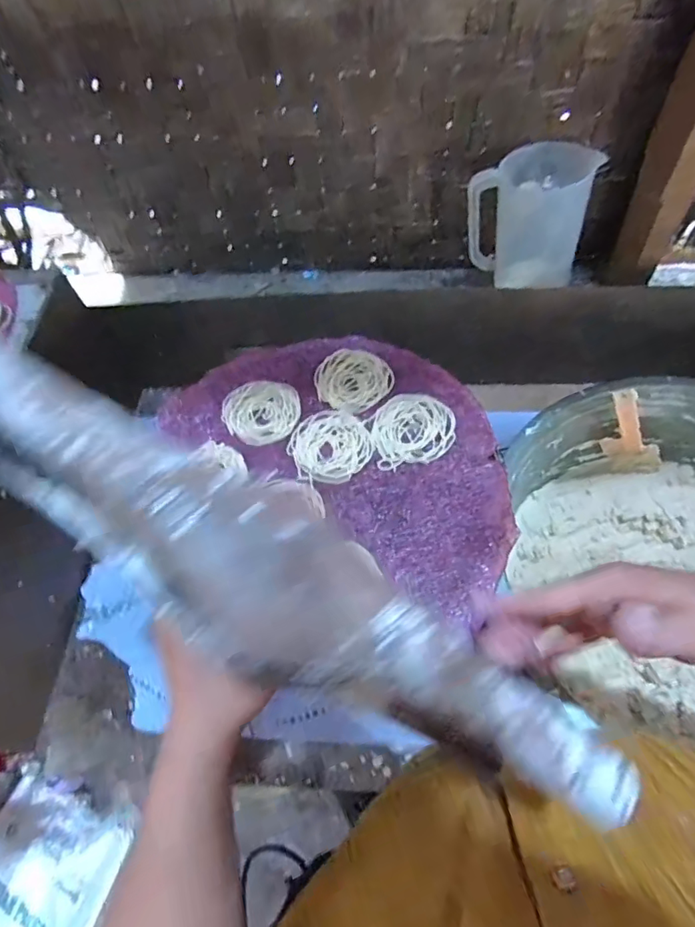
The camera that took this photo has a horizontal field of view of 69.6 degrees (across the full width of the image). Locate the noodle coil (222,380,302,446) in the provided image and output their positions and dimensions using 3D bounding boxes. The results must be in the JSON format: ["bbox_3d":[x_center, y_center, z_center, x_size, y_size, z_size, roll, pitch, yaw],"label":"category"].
[{"bbox_3d":[-0.090,-0.054,0.523,0.079,0.008,0.073,-2,59,3],"label":"noodle coil"}]

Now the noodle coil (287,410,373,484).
[{"bbox_3d":[-0.017,-0.020,0.501,0.075,0.006,0.081,-2,59,3],"label":"noodle coil"}]

